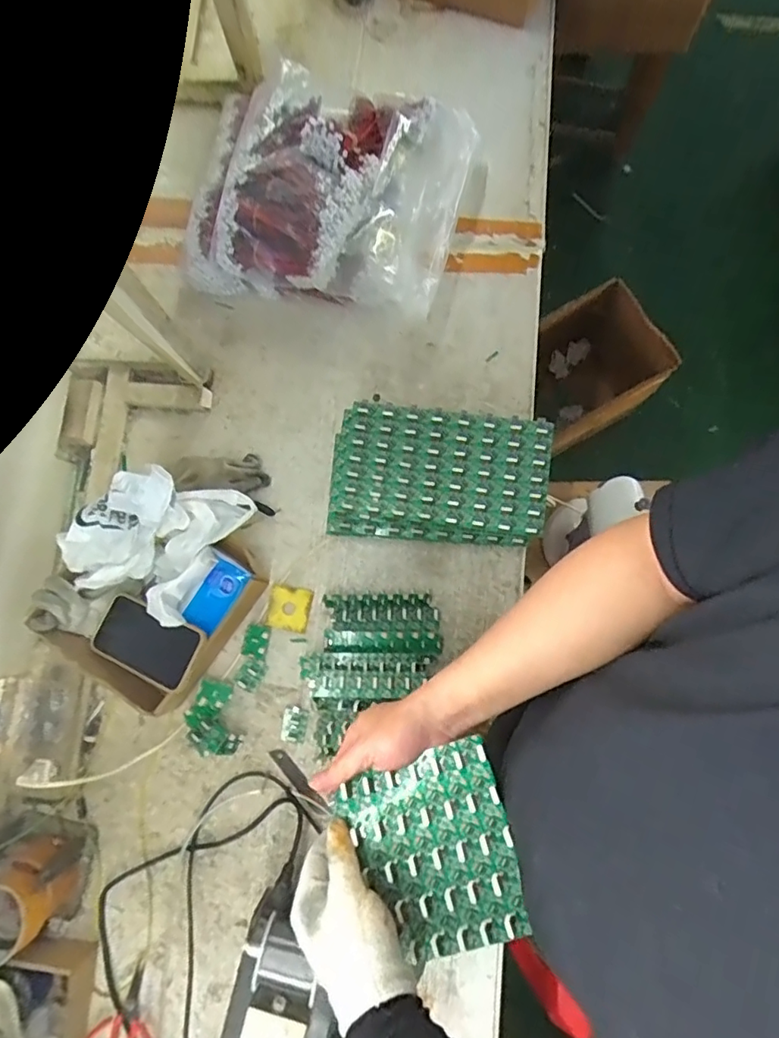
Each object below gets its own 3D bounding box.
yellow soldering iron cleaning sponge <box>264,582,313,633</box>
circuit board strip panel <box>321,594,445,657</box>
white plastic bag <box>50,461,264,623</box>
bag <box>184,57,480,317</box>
[{"bbox_3d":[-0.134,0.118,0.714,0.054,0.004,0.056,10,80,2],"label":"yellow soldering iron cleaning sponge"},{"bbox_3d":[-0.009,0.134,0.698,0.147,0.022,0.076,2,80,1],"label":"circuit board strip panel"},{"bbox_3d":[-0.276,0.020,0.623,0.140,0.147,0.186,28,81,5],"label":"white plastic bag"},{"bbox_3d":[-0.087,-0.458,0.760,0.372,0.122,0.302,11,80,2],"label":"bag"}]

